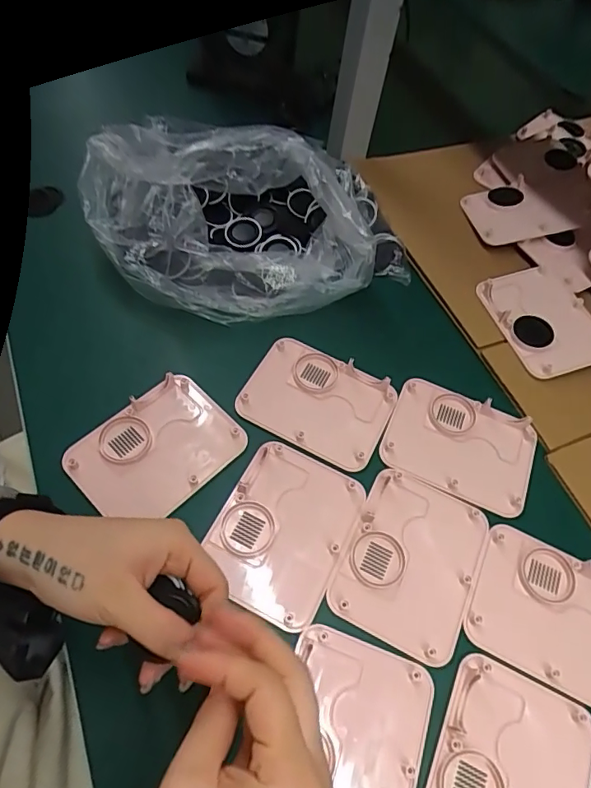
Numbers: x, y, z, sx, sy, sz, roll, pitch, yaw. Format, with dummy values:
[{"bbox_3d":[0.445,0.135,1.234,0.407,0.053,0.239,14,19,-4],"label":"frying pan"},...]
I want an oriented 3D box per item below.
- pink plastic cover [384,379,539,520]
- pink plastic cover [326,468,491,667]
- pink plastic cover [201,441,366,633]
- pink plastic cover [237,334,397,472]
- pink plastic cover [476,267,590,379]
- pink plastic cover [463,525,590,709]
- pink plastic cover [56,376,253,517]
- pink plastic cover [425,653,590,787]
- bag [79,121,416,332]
[{"bbox_3d":[0.144,0.044,0.442,0.125,0.010,0.096,23,60,10],"label":"pink plastic cover"},{"bbox_3d":[0.088,0.125,0.387,0.096,0.008,0.126,24,61,10],"label":"pink plastic cover"},{"bbox_3d":[-0.008,0.103,0.390,0.097,0.007,0.128,25,61,11],"label":"pink plastic cover"},{"bbox_3d":[0.020,0.005,0.449,0.125,0.008,0.095,25,61,11],"label":"pink plastic cover"},{"bbox_3d":[0.252,-0.076,0.514,0.093,0.016,0.124,-11,61,-10],"label":"pink plastic cover"},{"bbox_3d":[0.194,0.165,0.376,0.123,0.008,0.097,24,61,11],"label":"pink plastic cover"},{"bbox_3d":[-0.112,0.045,0.413,0.093,0.010,0.124,41,65,19],"label":"pink plastic cover"},{"bbox_3d":[0.137,0.248,0.321,0.097,0.007,0.126,23,60,10],"label":"pink plastic cover"},{"bbox_3d":[-0.045,-0.184,0.499,0.292,0.115,0.203,-15,61,-12],"label":"bag"}]

